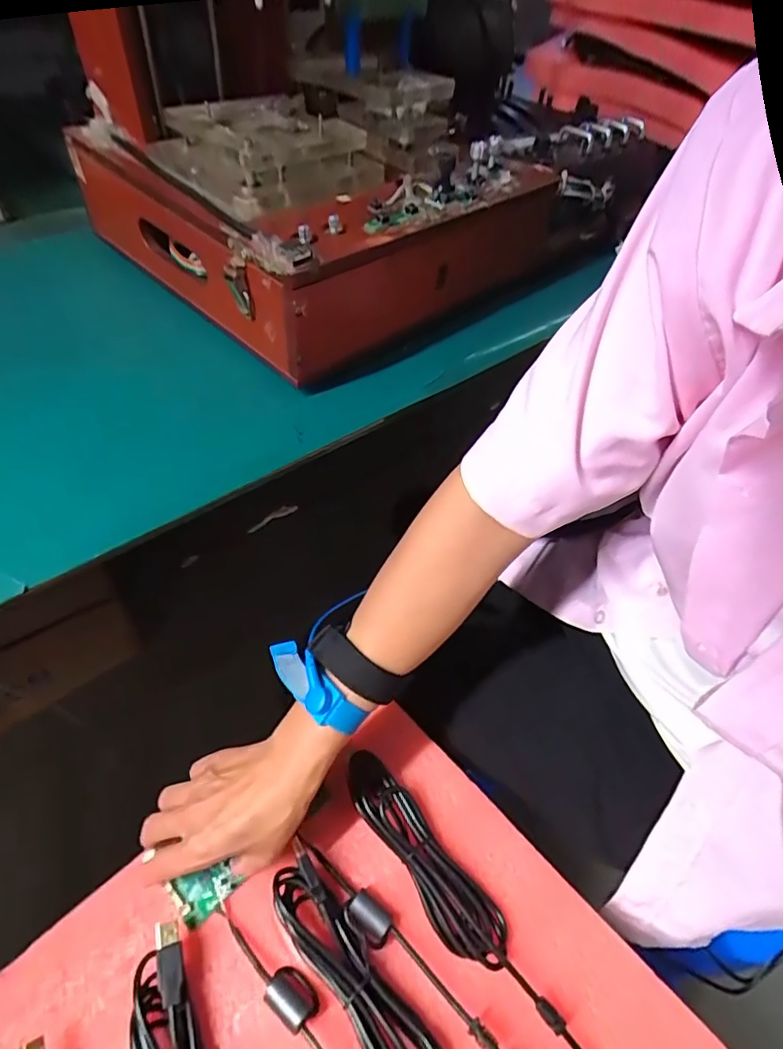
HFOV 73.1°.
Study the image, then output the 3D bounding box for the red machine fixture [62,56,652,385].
[{"bbox_3d":[-0.009,-0.264,0.398,0.350,0.104,0.213,-36,62,-29],"label":"red machine fixture"}]

